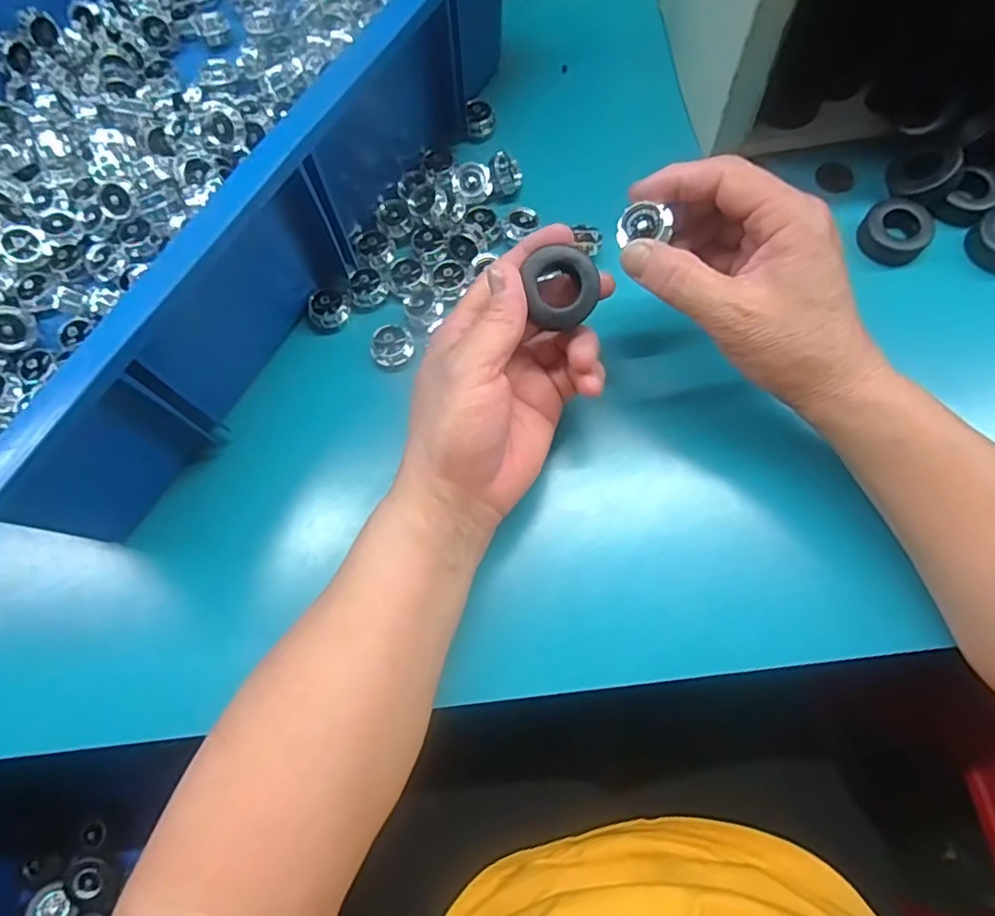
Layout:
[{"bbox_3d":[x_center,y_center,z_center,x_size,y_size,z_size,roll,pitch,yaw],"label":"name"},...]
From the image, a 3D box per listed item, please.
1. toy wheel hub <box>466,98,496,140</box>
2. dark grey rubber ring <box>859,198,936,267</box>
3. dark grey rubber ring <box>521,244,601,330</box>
[{"bbox_3d":[-0.011,-0.226,0.407,0.019,0.015,0.021,-5,73,2],"label":"toy wheel hub"},{"bbox_3d":[0.234,-0.133,0.361,0.036,0.015,0.035,0,77,1],"label":"dark grey rubber ring"},{"bbox_3d":[0.030,-0.080,0.284,0.032,0.013,0.032,-12,106,-5],"label":"dark grey rubber ring"}]

